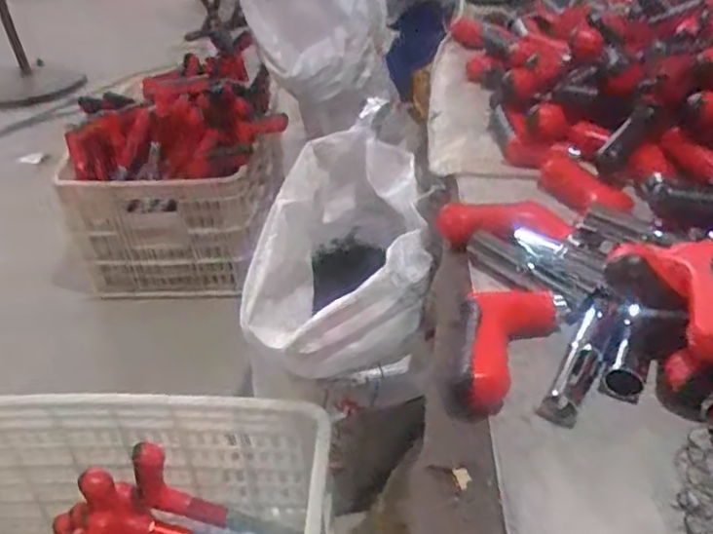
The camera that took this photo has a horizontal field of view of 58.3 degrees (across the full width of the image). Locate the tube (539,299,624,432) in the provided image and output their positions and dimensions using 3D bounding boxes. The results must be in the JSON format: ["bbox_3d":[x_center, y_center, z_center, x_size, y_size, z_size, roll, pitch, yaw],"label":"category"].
[{"bbox_3d":[0.180,0.072,0.501,0.028,0.030,0.119,21,43,28],"label":"tube"}]

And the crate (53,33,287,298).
[{"bbox_3d":[-0.400,-0.220,1.561,0.453,0.452,0.441,1,37,4],"label":"crate"}]

